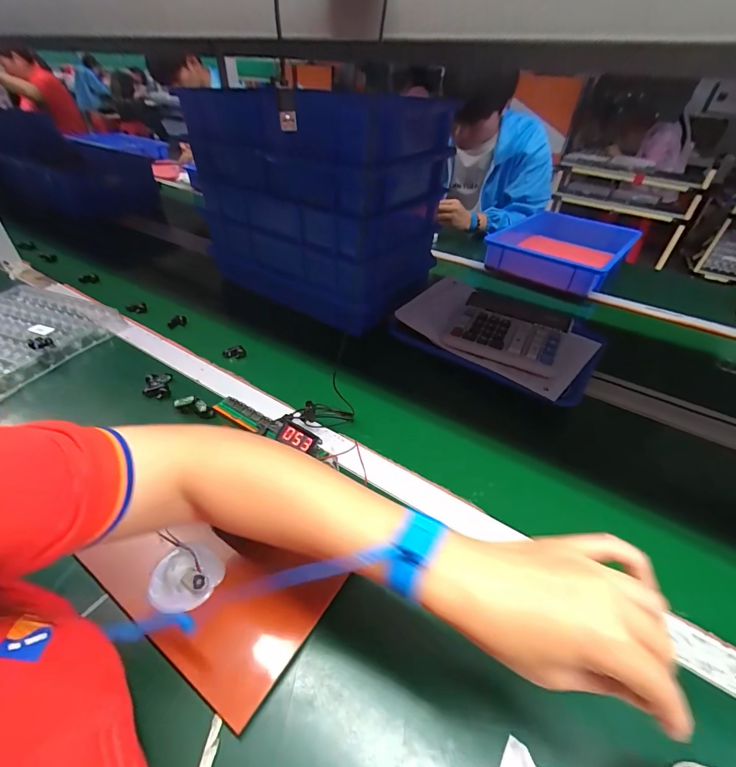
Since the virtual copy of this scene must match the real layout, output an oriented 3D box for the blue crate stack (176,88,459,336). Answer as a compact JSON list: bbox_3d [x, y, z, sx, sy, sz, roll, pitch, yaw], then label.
[{"bbox_3d":[-0.089,-0.341,0.743,0.391,0.348,0.308,21,43,20],"label":"blue crate stack"}]

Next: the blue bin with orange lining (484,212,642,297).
[{"bbox_3d":[0.510,-0.355,1.004,0.301,0.091,0.374,26,45,25],"label":"blue bin with orange lining"}]

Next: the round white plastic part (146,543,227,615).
[{"bbox_3d":[-0.172,0.180,0.350,0.058,0.021,0.058,2,40,-2],"label":"round white plastic part"}]

